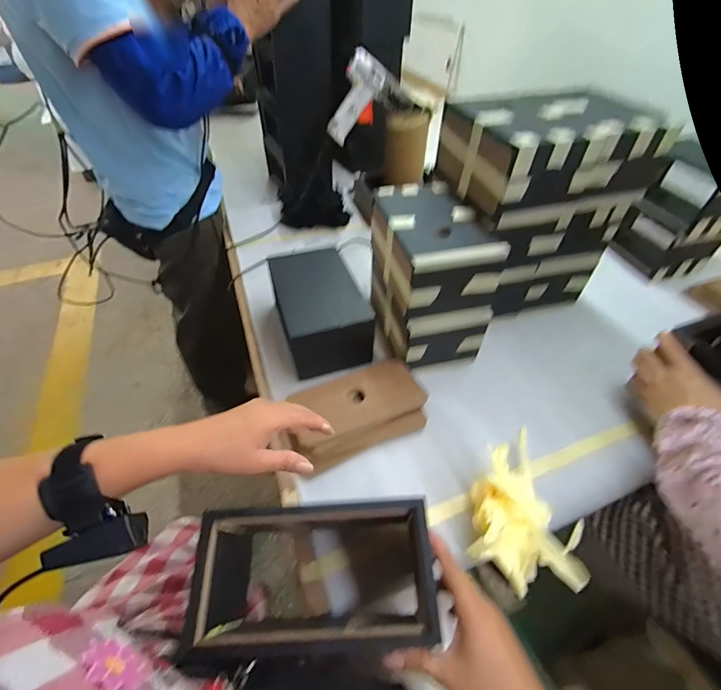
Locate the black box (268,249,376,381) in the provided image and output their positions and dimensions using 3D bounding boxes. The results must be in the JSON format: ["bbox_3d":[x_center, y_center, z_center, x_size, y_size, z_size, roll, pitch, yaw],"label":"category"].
[{"bbox_3d":[-0.071,-0.066,0.644,0.139,0.107,0.208,-13,50,-12],"label":"black box"}]

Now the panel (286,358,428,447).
[{"bbox_3d":[-0.008,0.079,0.547,0.193,0.022,0.100,-18,52,-17],"label":"panel"}]

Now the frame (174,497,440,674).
[{"bbox_3d":[-0.044,0.209,0.325,0.211,0.057,0.115,-2,49,-3],"label":"frame"}]

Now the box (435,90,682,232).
[{"bbox_3d":[0.282,-0.311,0.576,0.268,0.121,0.217,-14,51,-14],"label":"box"}]

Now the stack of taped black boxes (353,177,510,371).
[{"bbox_3d":[0.108,-0.118,0.609,0.133,0.210,0.225,-11,50,-10],"label":"stack of taped black boxes"}]

